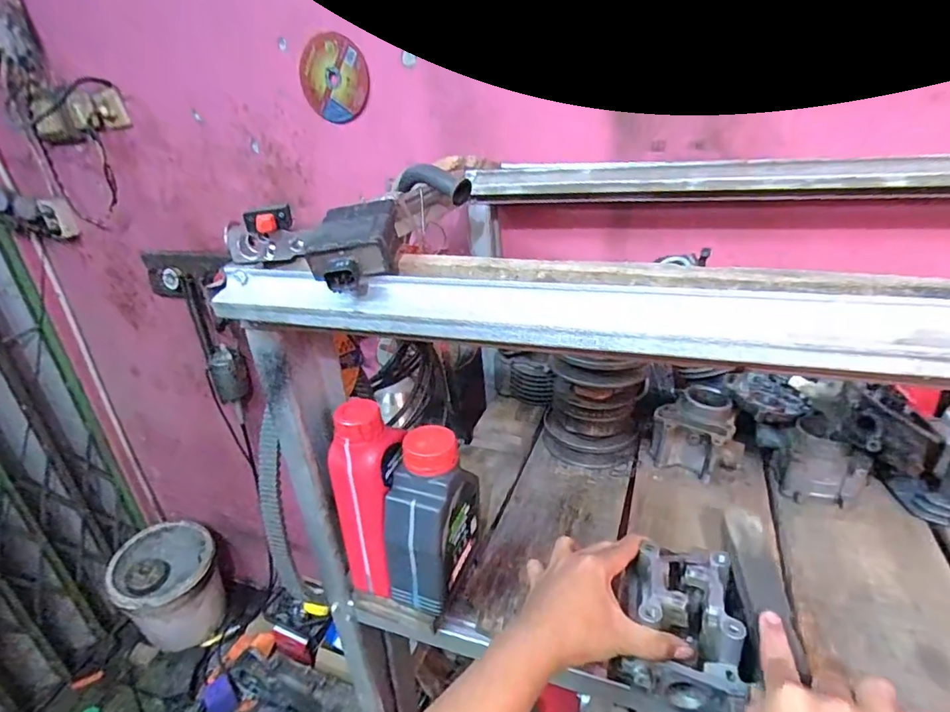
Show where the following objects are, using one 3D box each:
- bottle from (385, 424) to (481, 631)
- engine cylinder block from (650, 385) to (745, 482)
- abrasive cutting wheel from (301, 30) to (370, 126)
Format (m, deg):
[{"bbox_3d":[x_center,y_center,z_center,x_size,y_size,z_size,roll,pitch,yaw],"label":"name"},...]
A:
[{"bbox_3d":[-0.041,0.160,0.553,0.060,0.182,0.110,10,30,28],"label":"bottle"},{"bbox_3d":[0.321,0.109,0.754,0.117,0.085,0.096,9,29,26],"label":"engine cylinder block"},{"bbox_3d":[-0.259,-0.510,0.964,0.129,0.144,0.012,1,28,12],"label":"abrasive cutting wheel"}]

